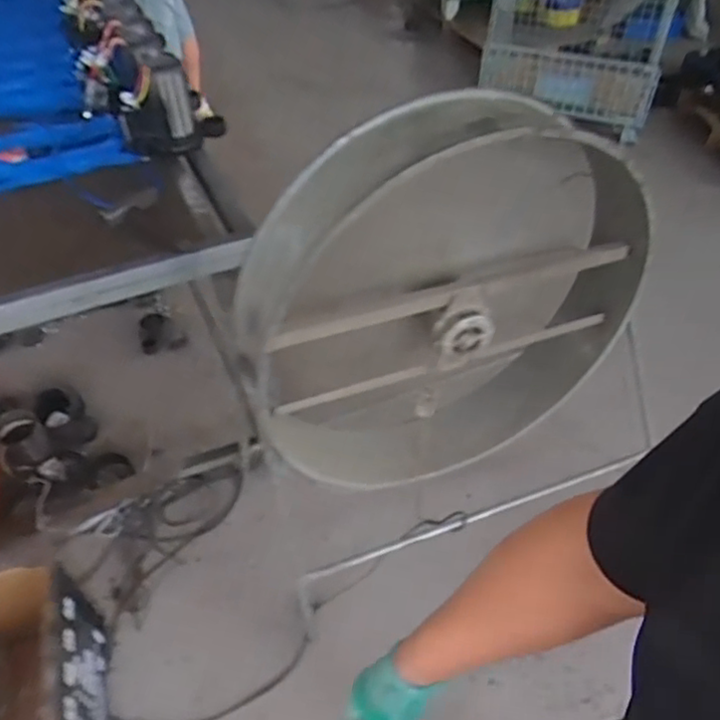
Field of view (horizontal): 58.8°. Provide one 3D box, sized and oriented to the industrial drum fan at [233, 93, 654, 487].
[{"bbox_3d":[0.163,-0.081,1.347,0.820,0.924,0.260,-18,48,-16],"label":"industrial drum fan"}]

